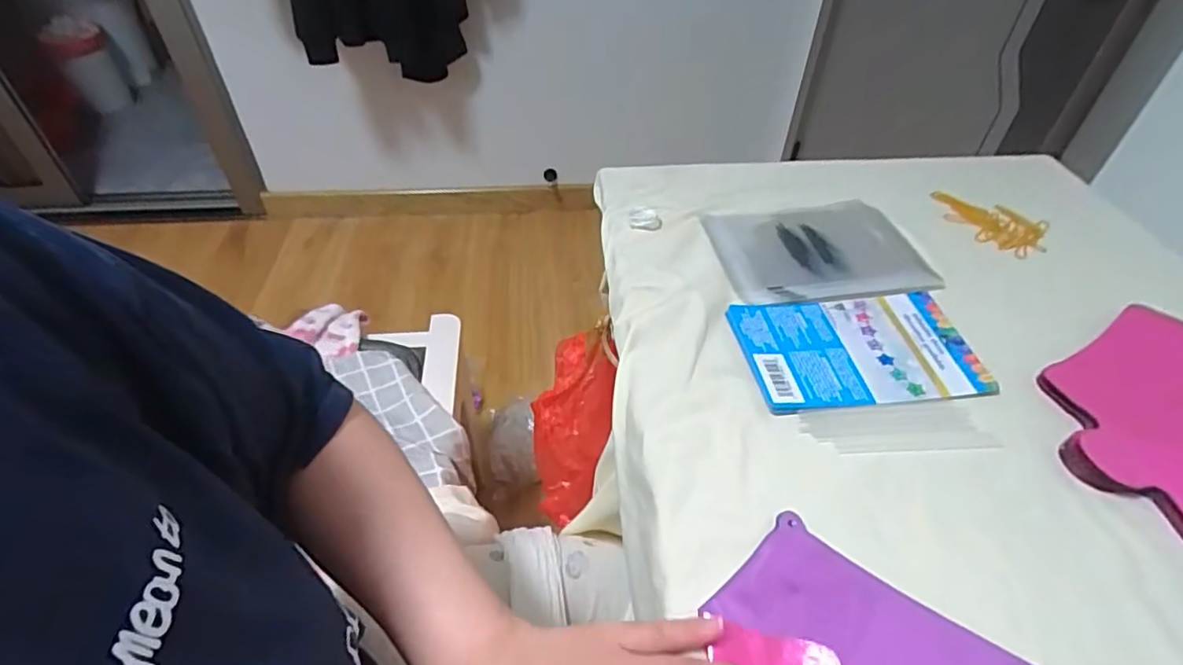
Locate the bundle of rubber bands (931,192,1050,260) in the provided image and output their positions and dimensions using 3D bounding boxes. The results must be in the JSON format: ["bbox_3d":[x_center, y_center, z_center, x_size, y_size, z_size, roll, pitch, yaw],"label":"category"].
[{"bbox_3d":[0.418,-0.114,0.627,0.112,0.018,0.076,26,47,22],"label":"bundle of rubber bands"}]

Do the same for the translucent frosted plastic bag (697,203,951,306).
[{"bbox_3d":[0.218,-0.081,0.573,0.190,0.014,0.145,-1,43,-5],"label":"translucent frosted plastic bag"}]

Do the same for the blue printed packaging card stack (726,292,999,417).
[{"bbox_3d":[0.215,0.012,0.482,0.182,0.009,0.115,-4,43,-8],"label":"blue printed packaging card stack"}]

